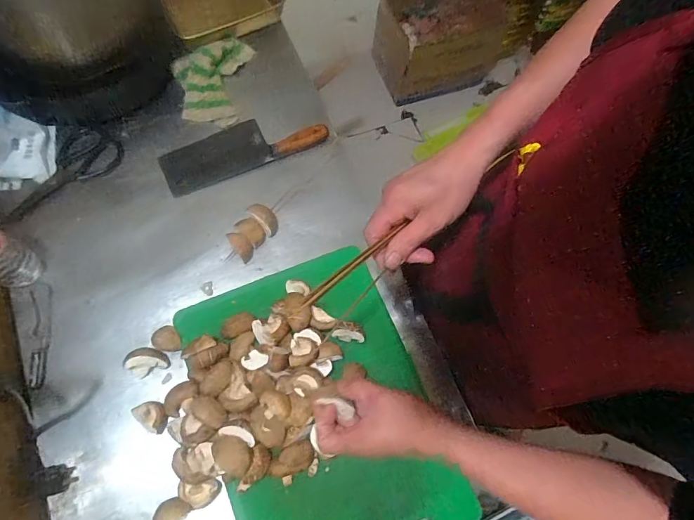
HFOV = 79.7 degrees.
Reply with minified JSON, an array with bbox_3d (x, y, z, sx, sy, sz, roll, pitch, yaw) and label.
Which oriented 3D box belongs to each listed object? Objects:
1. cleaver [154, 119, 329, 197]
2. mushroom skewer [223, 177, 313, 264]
[{"bbox_3d":[-0.199,-0.222,0.811,0.318,0.029,0.107,-22,73,-11],"label":"cleaver"},{"bbox_3d":[-0.139,-0.084,0.757,0.055,0.050,0.220,39,72,9],"label":"mushroom skewer"}]

